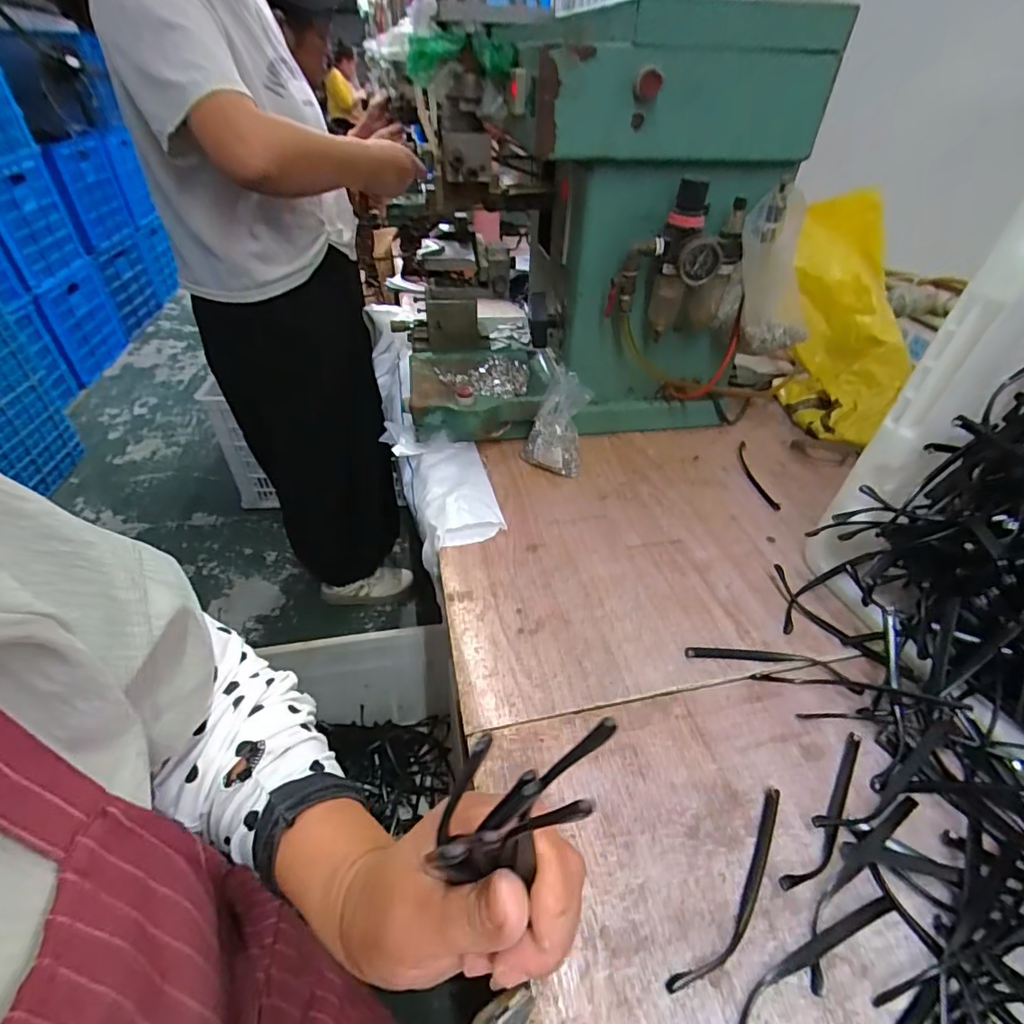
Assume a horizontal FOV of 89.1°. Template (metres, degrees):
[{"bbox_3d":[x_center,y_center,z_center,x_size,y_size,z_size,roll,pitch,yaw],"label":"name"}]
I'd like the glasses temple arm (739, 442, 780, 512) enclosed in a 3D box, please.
[{"bbox_3d":[0.295,-0.047,0.634,0.017,0.004,0.133,3,40,1],"label":"glasses temple arm"}]

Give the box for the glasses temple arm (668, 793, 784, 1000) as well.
[{"bbox_3d":[0.137,0.225,0.313,0.021,0.009,0.137,31,48,29],"label":"glasses temple arm"}]

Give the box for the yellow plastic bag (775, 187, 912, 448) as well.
[{"bbox_3d":[0.432,-0.251,0.710,0.112,0.316,0.120,-4,4,-7],"label":"yellow plastic bag"}]

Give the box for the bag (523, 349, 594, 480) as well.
[{"bbox_3d":[0.052,-0.109,0.618,0.073,0.127,0.049,8,4,7],"label":"bag"}]

